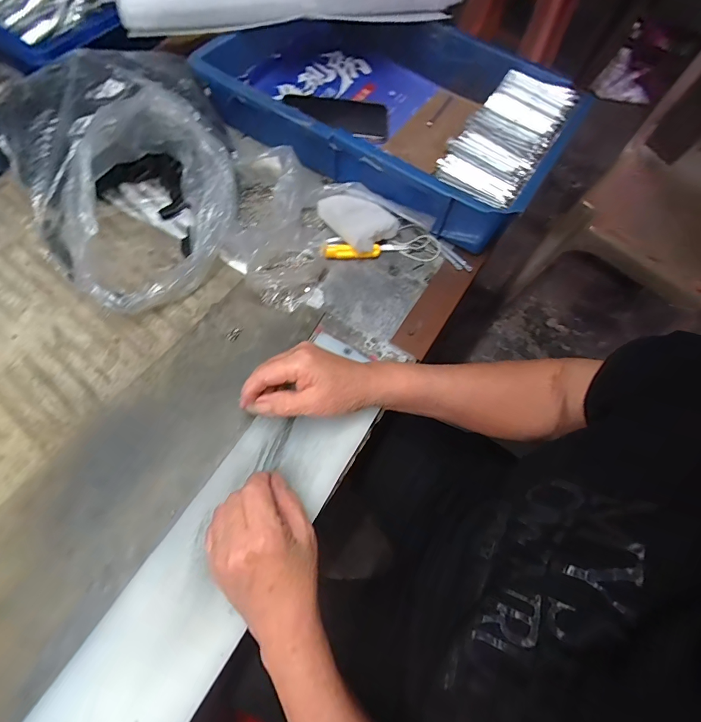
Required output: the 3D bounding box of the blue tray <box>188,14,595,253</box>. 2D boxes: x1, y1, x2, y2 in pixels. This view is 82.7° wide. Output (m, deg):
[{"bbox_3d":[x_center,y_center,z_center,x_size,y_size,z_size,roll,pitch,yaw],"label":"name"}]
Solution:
[{"bbox_3d":[0.045,-0.332,0.534,0.441,0.105,0.272,31,66,9],"label":"blue tray"}]

